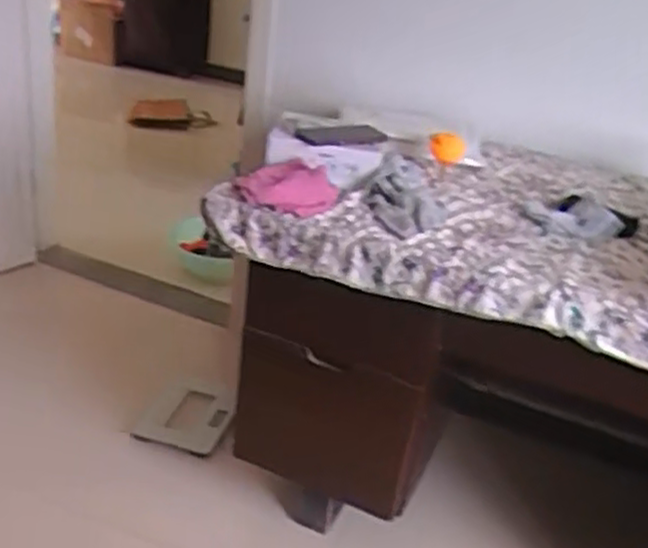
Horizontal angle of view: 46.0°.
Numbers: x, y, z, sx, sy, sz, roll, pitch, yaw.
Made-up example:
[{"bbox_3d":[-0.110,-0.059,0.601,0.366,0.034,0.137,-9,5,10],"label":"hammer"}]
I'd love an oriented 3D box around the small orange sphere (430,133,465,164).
[{"bbox_3d":[0.238,-0.239,1.484,0.068,0.072,0.057,13,27,11],"label":"small orange sphere"}]

